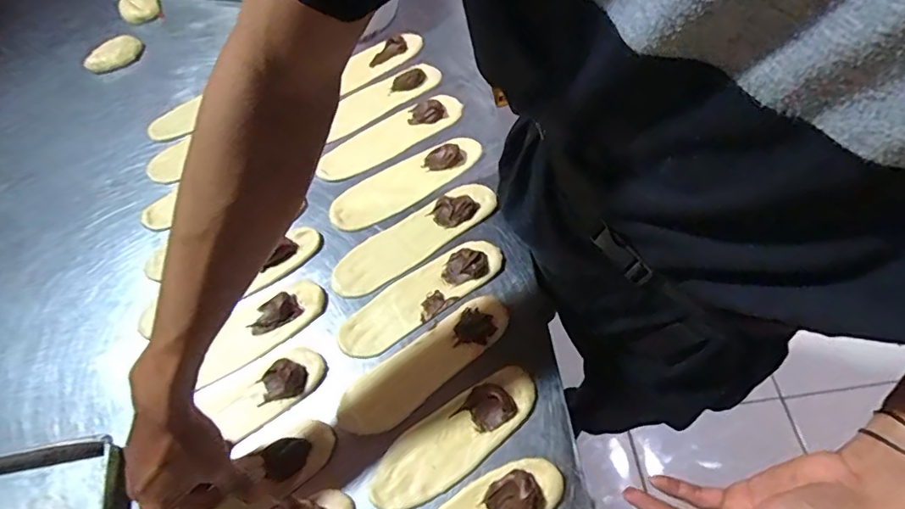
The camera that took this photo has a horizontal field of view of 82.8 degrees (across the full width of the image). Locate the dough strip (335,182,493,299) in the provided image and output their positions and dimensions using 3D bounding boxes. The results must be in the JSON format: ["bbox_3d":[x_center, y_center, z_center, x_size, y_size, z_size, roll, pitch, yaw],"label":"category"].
[{"bbox_3d":[-0.046,-0.024,0.625,0.220,0.019,0.064,-34,65,-14],"label":"dough strip"}]

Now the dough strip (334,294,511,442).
[{"bbox_3d":[-0.030,0.116,0.555,0.206,0.011,0.063,-37,66,-16],"label":"dough strip"}]

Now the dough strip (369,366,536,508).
[{"bbox_3d":[0.003,0.182,0.513,0.187,0.012,0.067,-32,65,-14],"label":"dough strip"}]

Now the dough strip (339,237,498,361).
[{"bbox_3d":[-0.038,0.043,0.587,0.203,0.021,0.064,-34,65,-14],"label":"dough strip"}]

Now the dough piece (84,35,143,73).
[{"bbox_3d":[-0.531,-0.314,0.806,0.032,0.029,0.084,39,69,21],"label":"dough piece"}]

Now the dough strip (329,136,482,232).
[{"bbox_3d":[-0.060,-0.098,0.664,0.210,0.017,0.066,-34,65,-15],"label":"dough strip"}]

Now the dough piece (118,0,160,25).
[{"bbox_3d":[-0.527,-0.417,0.860,0.062,0.028,0.054,-33,64,-15],"label":"dough piece"}]

